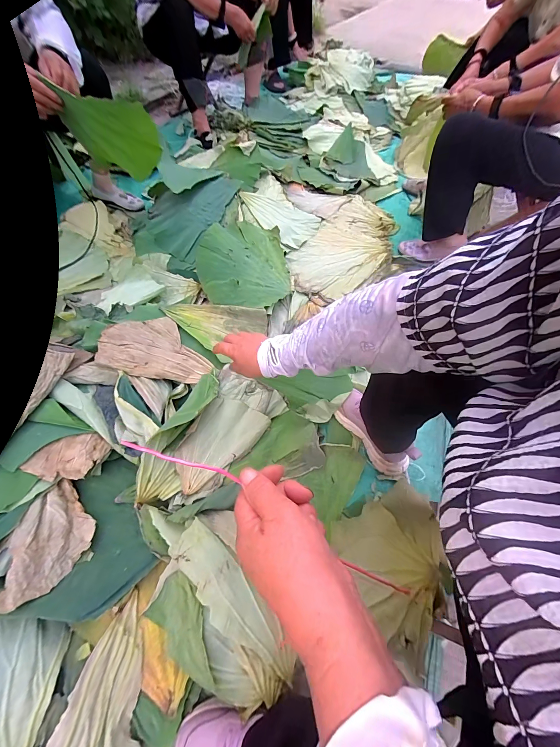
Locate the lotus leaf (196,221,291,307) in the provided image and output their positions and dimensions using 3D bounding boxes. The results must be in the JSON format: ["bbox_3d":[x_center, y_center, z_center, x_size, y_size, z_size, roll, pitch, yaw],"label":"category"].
[{"bbox_3d":[-0.112,-0.370,0.924,0.281,0.123,0.396,-1,57,-5],"label":"lotus leaf"}]

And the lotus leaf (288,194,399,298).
[{"bbox_3d":[0.282,-0.513,1.111,0.316,0.040,0.691,29,60,14],"label":"lotus leaf"}]

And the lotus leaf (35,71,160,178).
[{"bbox_3d":[-0.478,-0.677,0.851,0.249,0.268,0.014,7,83,-10],"label":"lotus leaf"}]

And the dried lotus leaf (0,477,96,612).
[{"bbox_3d":[-0.366,0.265,0.468,0.092,0.081,0.165,9,57,2],"label":"dried lotus leaf"}]

